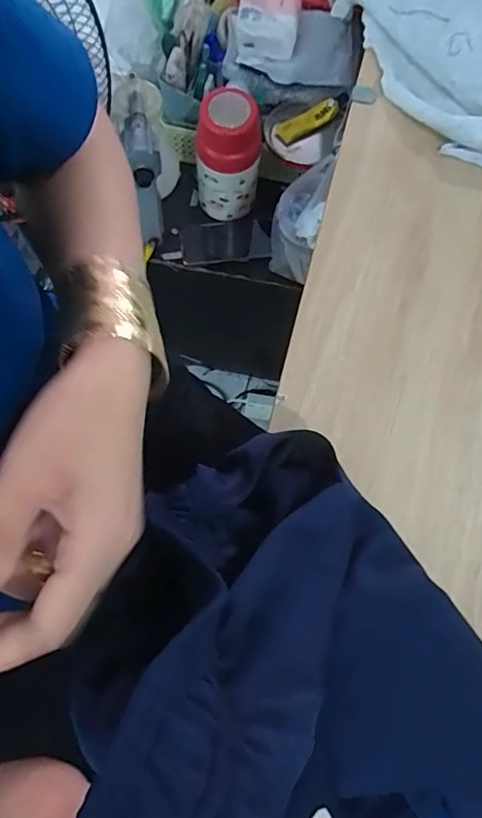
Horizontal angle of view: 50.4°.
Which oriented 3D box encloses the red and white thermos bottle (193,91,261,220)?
[{"bbox_3d":[-0.022,-0.393,0.810,0.097,0.188,0.083,-3,73,-2],"label":"red and white thermos bottle"}]

